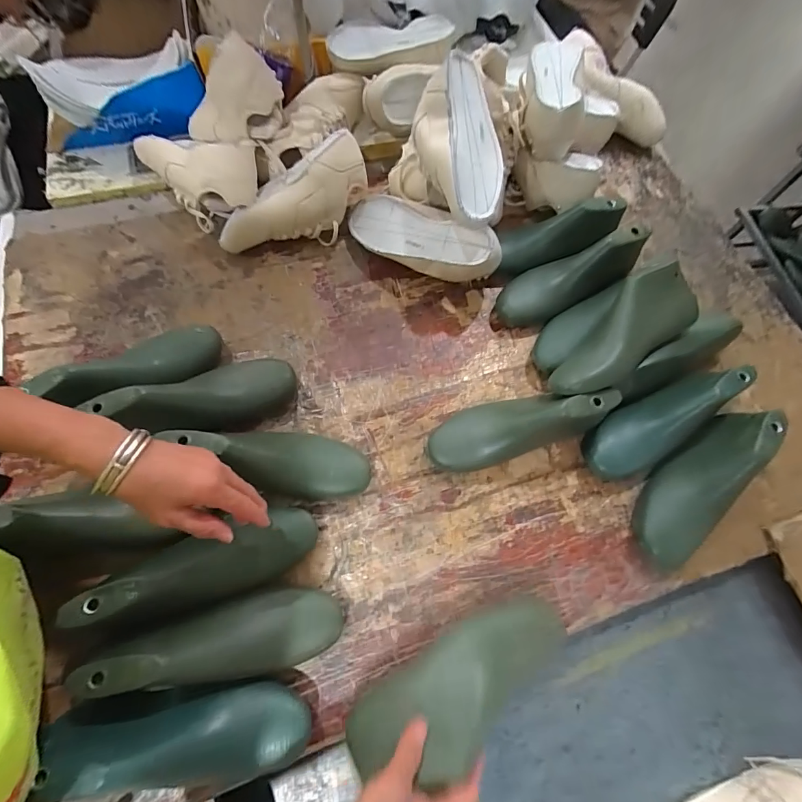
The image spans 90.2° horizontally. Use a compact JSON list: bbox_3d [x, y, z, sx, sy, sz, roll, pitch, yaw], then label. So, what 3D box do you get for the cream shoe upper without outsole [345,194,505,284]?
[{"bbox_3d":[0.031,-0.258,0.632,0.262,0.056,0.100,24,101,25],"label":"cream shoe upper without outsole"}]

